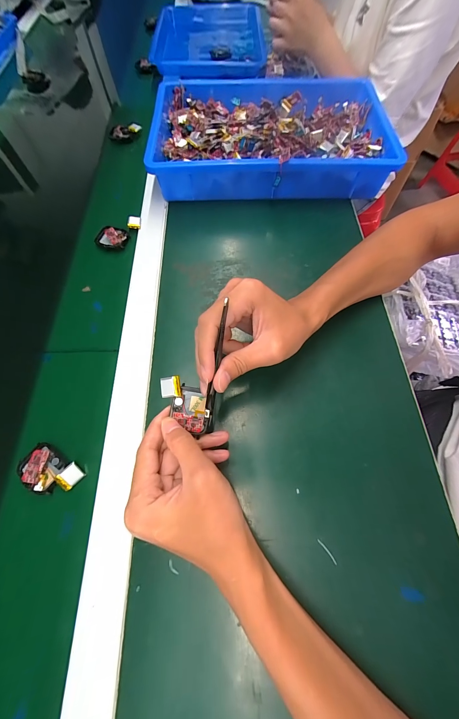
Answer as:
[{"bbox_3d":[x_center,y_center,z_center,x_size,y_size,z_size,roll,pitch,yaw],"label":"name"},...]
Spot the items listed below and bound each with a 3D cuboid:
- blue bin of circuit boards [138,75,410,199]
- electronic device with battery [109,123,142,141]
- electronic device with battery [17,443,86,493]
[{"bbox_3d":[0.061,-0.380,0.452,0.363,0.079,0.265,-2,66,0],"label":"blue bin of circuit boards"},{"bbox_3d":[-0.200,-0.436,0.507,0.061,0.016,0.025,-17,63,-6],"label":"electronic device with battery"},{"bbox_3d":[-0.182,0.114,0.267,0.062,0.014,0.037,25,69,11],"label":"electronic device with battery"}]

